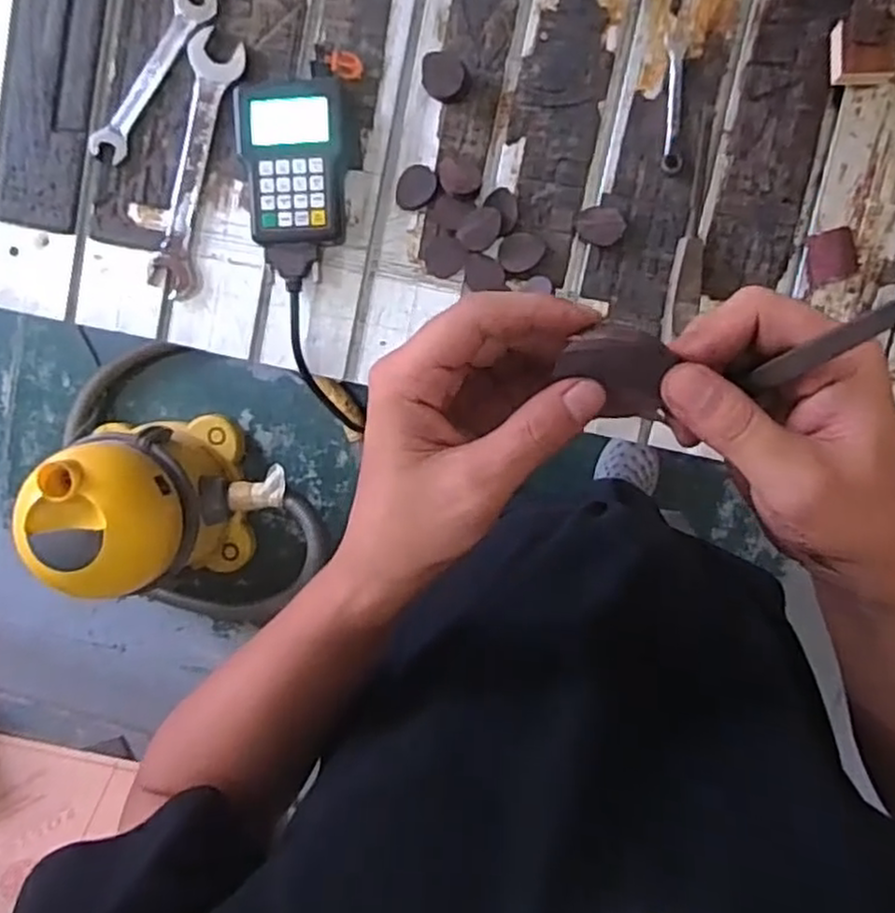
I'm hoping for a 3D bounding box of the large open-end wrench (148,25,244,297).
[{"bbox_3d":[-0.252,-0.286,0.709,0.051,0.009,0.251,16,98,3],"label":"large open-end wrench"}]

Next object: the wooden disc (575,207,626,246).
[{"bbox_3d":[0.145,-0.218,0.675,0.045,0.010,0.036,4,97,5],"label":"wooden disc"}]

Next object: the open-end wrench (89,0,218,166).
[{"bbox_3d":[-0.288,-0.374,0.697,0.042,0.007,0.188,35,98,1],"label":"open-end wrench"}]

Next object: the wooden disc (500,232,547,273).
[{"bbox_3d":[0.071,-0.195,0.683,0.042,0.004,0.035,3,113,4],"label":"wooden disc"}]

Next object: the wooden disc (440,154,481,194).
[{"bbox_3d":[0.014,-0.269,0.679,0.041,0.008,0.037,-22,89,-14],"label":"wooden disc"}]

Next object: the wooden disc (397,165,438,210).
[{"bbox_3d":[-0.030,-0.260,0.693,0.036,0.012,0.043,27,98,2],"label":"wooden disc"}]

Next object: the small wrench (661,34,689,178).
[{"bbox_3d":[0.211,-0.327,0.665,0.019,0.004,0.123,2,97,5],"label":"small wrench"}]

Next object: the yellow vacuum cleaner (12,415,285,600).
[{"bbox_3d":[-0.549,0.101,1.315,0.259,0.370,0.289,-18,94,6],"label":"yellow vacuum cleaner"}]

